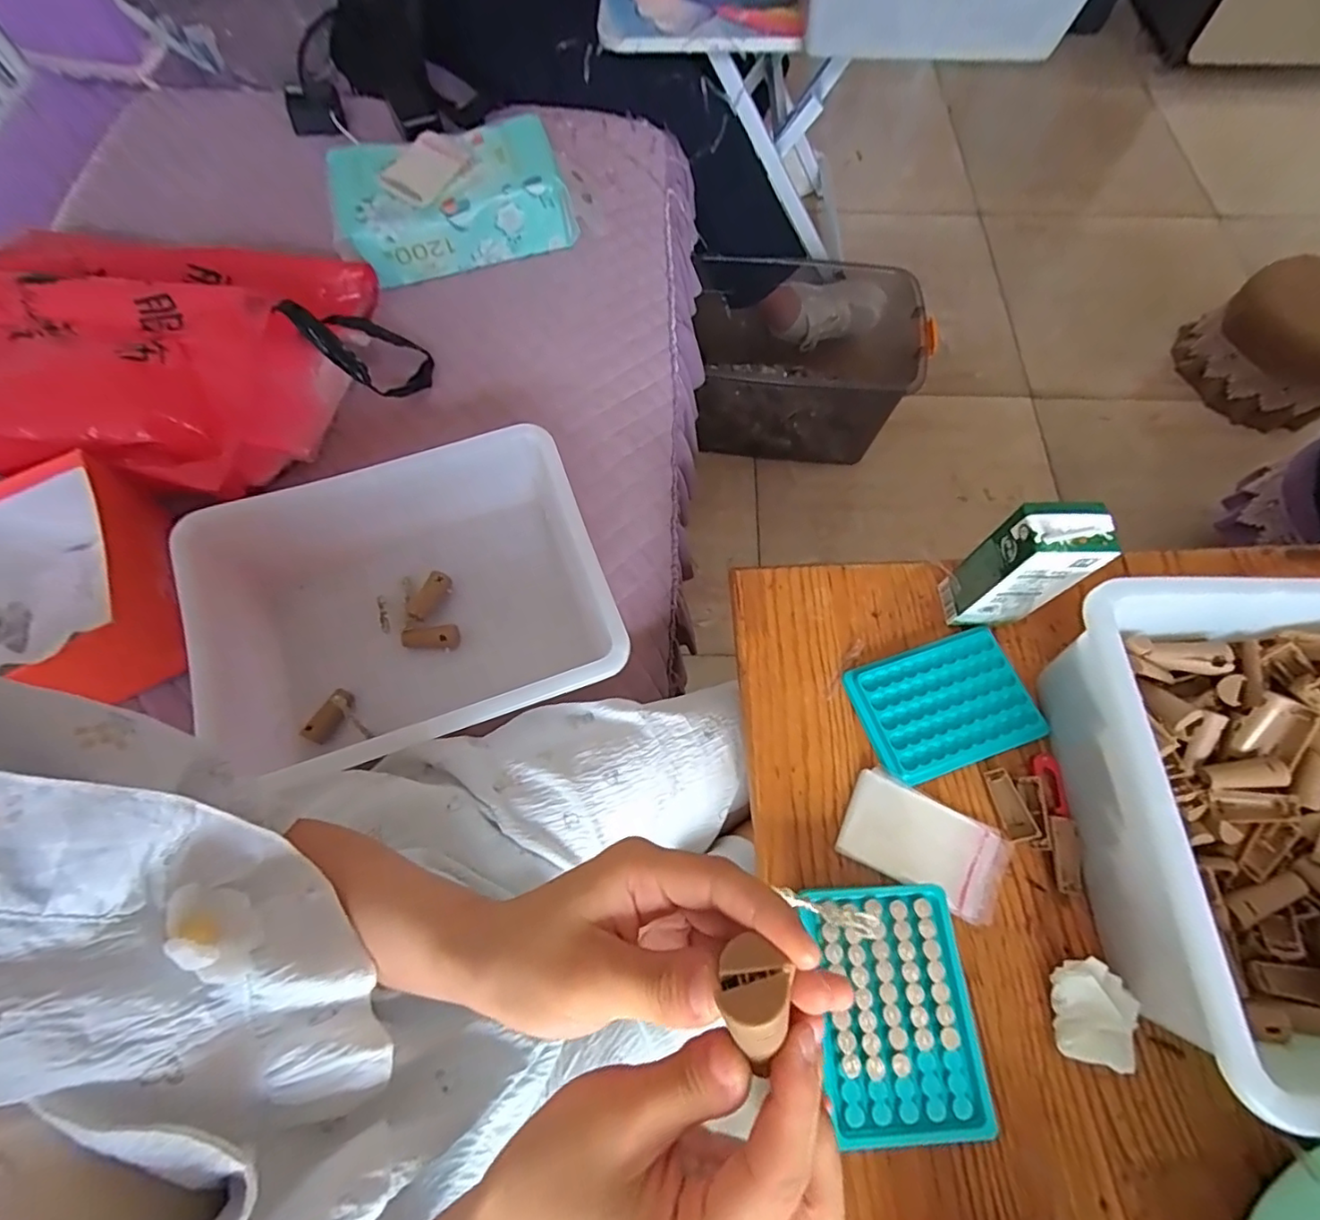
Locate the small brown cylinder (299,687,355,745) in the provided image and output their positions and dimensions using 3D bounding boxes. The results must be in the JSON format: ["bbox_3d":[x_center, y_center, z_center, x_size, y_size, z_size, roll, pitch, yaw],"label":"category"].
[{"bbox_3d":[-0.291,0.095,0.519,0.017,0.022,0.051,35,86,14],"label":"small brown cylinder"}]

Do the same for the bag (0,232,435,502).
[{"bbox_3d":[-0.505,-0.264,0.606,0.448,0.126,0.321,-6,67,-3],"label":"bag"}]

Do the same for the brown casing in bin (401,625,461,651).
[{"bbox_3d":[-0.217,0.025,0.556,0.053,0.017,0.020,1,67,0],"label":"brown casing in bin"}]

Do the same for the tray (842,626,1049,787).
[{"bbox_3d":[0.219,0.072,0.455,0.127,0.012,0.094,-18,68,-7],"label":"tray"}]

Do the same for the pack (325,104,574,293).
[{"bbox_3d":[-0.262,-0.510,0.731,0.279,0.097,0.139,-25,69,-10],"label":"pack"}]

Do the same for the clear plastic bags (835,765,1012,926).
[{"bbox_3d":[0.189,0.167,0.421,0.112,0.007,0.066,26,70,11],"label":"clear plastic bags"}]

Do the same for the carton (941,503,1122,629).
[{"bbox_3d":[0.264,-0.029,0.431,0.056,0.131,0.040,4,67,2],"label":"carton"}]

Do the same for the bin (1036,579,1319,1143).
[{"bbox_3d":[0.466,0.132,0.375,0.369,0.104,0.281,0,67,0],"label":"bin"}]

